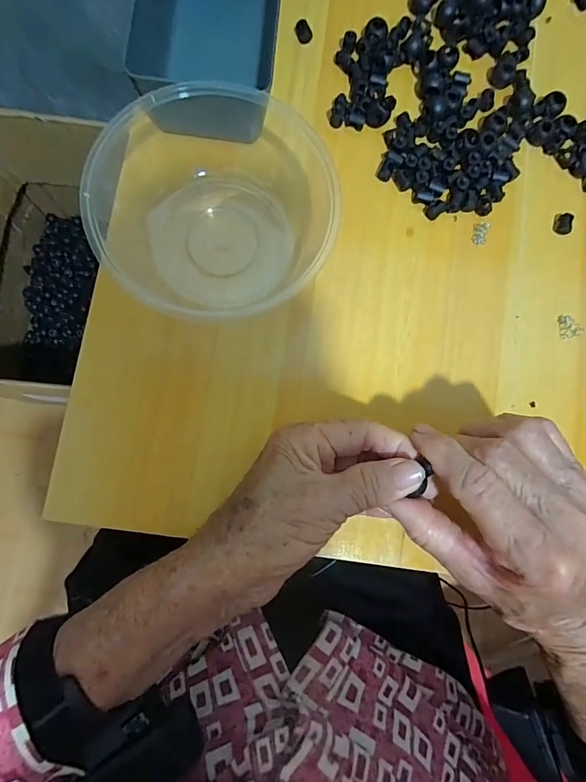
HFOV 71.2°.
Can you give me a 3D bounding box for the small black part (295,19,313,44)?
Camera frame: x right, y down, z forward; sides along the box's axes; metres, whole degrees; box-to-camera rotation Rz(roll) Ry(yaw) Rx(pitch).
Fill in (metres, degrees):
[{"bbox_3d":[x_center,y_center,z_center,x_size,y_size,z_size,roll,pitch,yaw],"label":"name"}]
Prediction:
[{"bbox_3d":[0.008,-0.274,0.312,0.013,0.009,0.013,1,82,-4],"label":"small black part"}]

